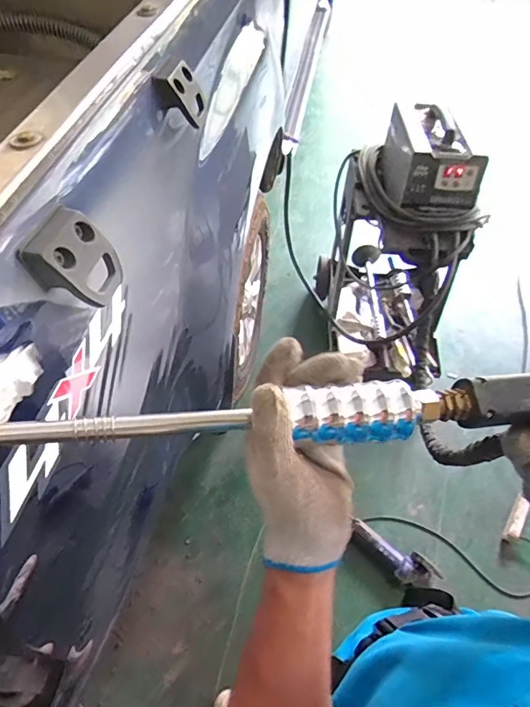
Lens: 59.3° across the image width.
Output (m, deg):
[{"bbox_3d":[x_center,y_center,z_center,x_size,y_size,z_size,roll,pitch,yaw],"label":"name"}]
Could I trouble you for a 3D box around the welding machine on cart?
[{"bbox_3d":[0.452,-0.358,1.572,0.382,0.802,0.715,-11,56,-11],"label":"welding machine on cart"}]

